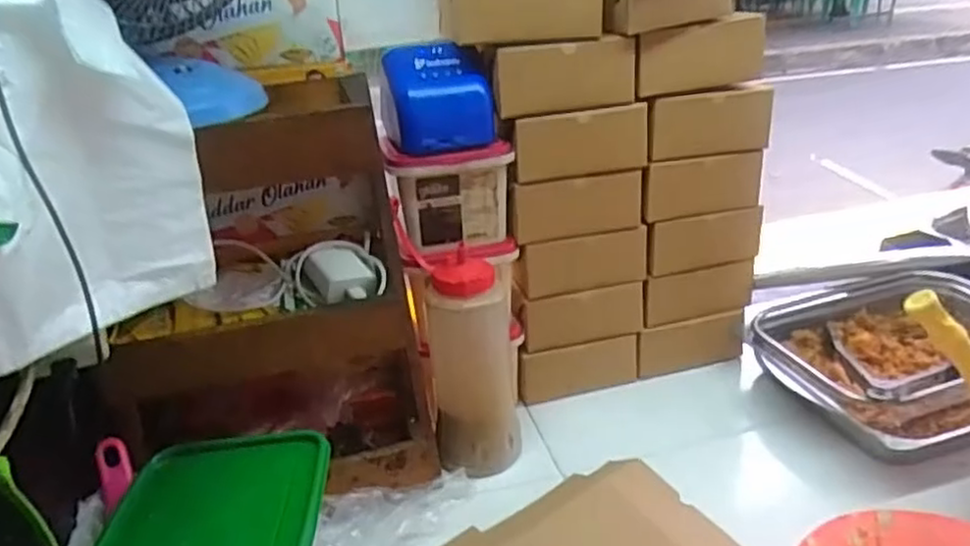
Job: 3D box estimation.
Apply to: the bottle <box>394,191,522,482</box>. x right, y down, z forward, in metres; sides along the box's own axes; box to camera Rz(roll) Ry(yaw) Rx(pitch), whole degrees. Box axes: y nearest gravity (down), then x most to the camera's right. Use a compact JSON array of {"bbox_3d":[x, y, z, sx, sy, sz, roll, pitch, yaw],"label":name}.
[{"bbox_3d":[-0.021,0.080,0.713,0.096,0.233,0.104,-8,25,-3],"label":"bottle"}]

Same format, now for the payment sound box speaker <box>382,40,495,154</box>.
[{"bbox_3d":[-0.048,-0.177,0.690,0.104,0.097,0.079,-10,25,-7],"label":"payment sound box speaker"}]

